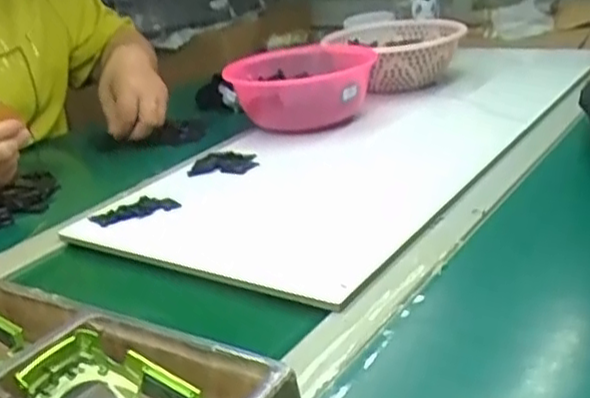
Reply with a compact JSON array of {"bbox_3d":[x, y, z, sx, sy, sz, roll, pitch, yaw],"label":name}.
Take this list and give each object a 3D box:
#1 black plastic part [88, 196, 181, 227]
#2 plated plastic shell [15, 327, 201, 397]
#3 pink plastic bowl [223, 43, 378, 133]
[{"bbox_3d":[-0.157,0.013,0.688,0.082,0.012,0.032,-14,24,-16],"label":"black plastic part"},{"bbox_3d":[-0.101,0.115,0.391,0.106,0.046,0.061,12,30,39],"label":"plated plastic shell"},{"bbox_3d":[0.011,-0.148,0.943,0.191,0.080,0.206,-2,23,13],"label":"pink plastic bowl"}]

